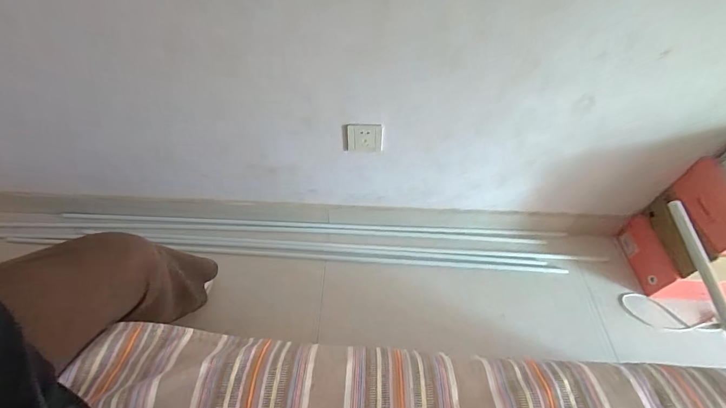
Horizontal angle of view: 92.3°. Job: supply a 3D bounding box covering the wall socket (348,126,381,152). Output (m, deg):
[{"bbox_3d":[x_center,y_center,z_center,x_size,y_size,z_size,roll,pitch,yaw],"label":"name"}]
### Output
[{"bbox_3d":[0.004,-0.167,0.889,0.085,0.078,0.011,3,52,1],"label":"wall socket"}]

